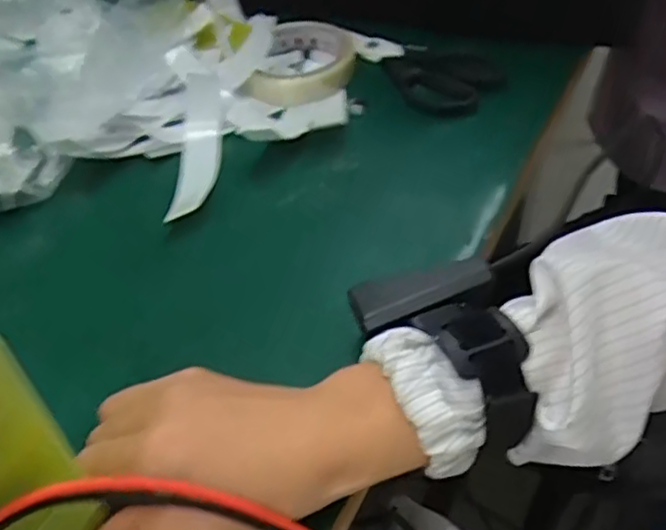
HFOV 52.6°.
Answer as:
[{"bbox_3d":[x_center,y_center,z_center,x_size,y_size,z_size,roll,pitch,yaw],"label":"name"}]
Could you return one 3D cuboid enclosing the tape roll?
[{"bbox_3d":[-0.025,-0.165,0.547,0.075,0.027,0.091,10,48,15],"label":"tape roll"}]

